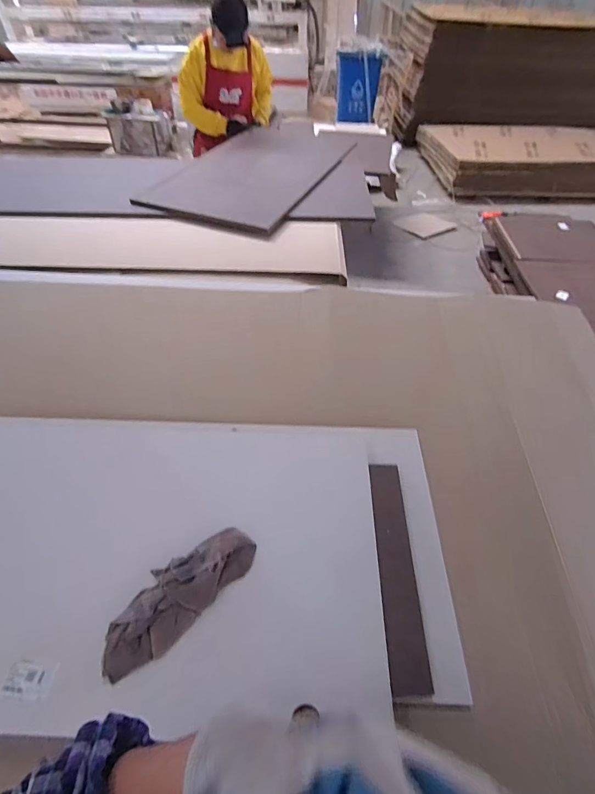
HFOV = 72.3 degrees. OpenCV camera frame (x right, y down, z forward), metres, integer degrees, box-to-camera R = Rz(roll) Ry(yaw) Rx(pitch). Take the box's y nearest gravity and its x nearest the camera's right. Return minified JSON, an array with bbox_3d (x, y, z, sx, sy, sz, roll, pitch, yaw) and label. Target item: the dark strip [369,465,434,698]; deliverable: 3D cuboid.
[{"bbox_3d":[0.148,0.243,0.604,0.058,0.008,0.325,12,49,-12],"label":"dark strip"}]

